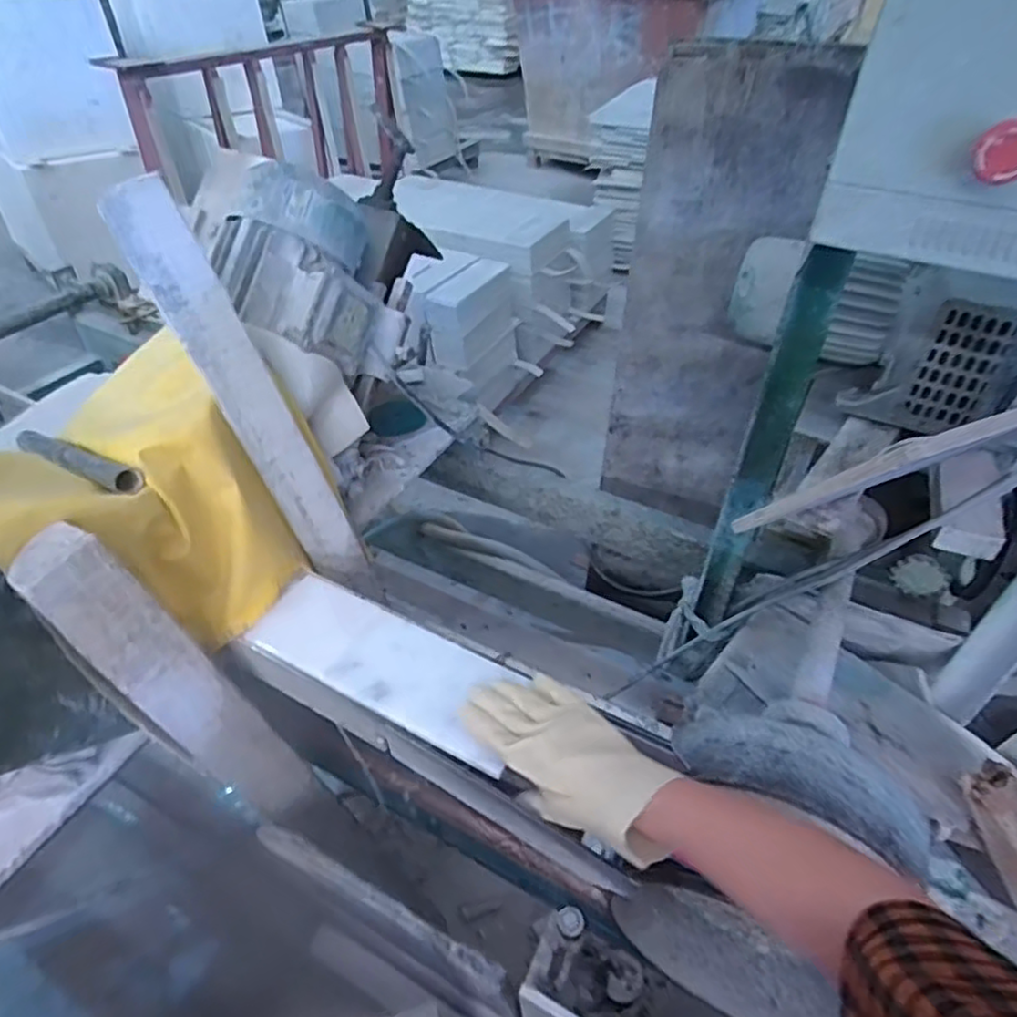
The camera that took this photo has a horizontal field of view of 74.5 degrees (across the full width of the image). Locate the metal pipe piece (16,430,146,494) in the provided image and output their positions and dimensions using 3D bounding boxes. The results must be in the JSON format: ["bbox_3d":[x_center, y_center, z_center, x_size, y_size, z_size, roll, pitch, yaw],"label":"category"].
[{"bbox_3d":[-0.464,-0.054,0.710,0.288,0.023,0.030,15,41,38],"label":"metal pipe piece"}]

